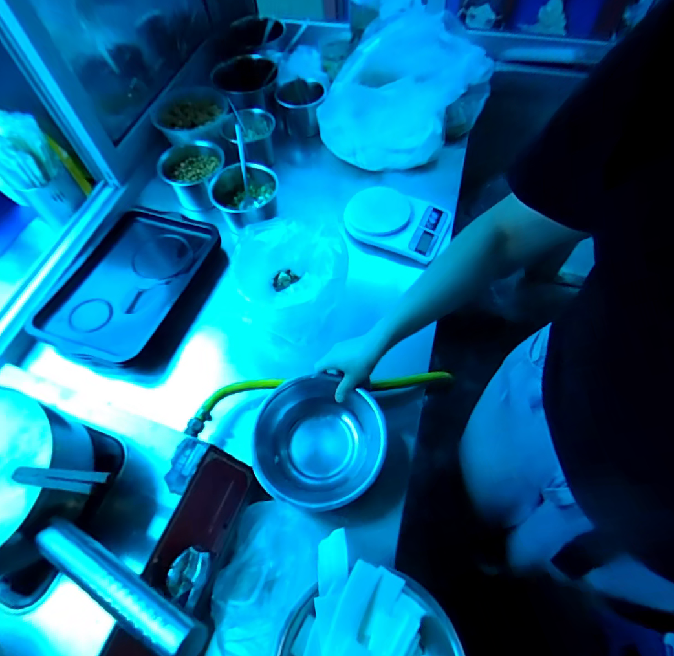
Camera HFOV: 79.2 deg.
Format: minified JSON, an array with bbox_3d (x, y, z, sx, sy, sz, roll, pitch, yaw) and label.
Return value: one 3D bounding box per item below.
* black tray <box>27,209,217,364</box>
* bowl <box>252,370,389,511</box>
[{"bbox_3d":[-0.379,-0.087,0.737,0.239,0.044,0.321,16,62,12],"label":"black tray"},{"bbox_3d":[-0.025,0.167,0.587,0.177,0.064,0.176,-1,60,2],"label":"bowl"}]

